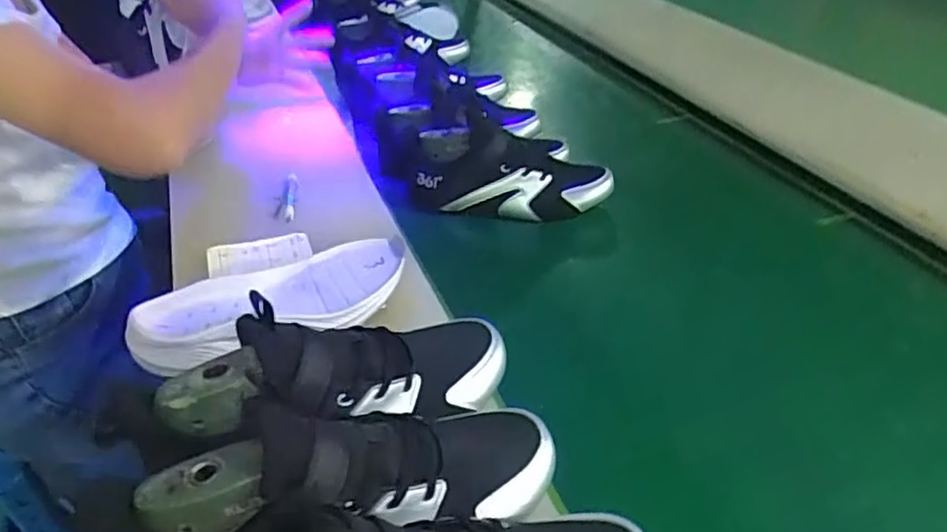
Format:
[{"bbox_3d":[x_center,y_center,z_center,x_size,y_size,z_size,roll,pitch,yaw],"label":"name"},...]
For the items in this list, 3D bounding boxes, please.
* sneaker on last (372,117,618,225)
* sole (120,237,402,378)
[{"bbox_3d":[0.008,-0.123,0.841,0.320,0.111,0.106,10,38,13],"label":"sneaker on last"},{"bbox_3d":[-0.172,0.032,0.580,0.234,0.040,0.095,-15,39,-20],"label":"sole"}]

